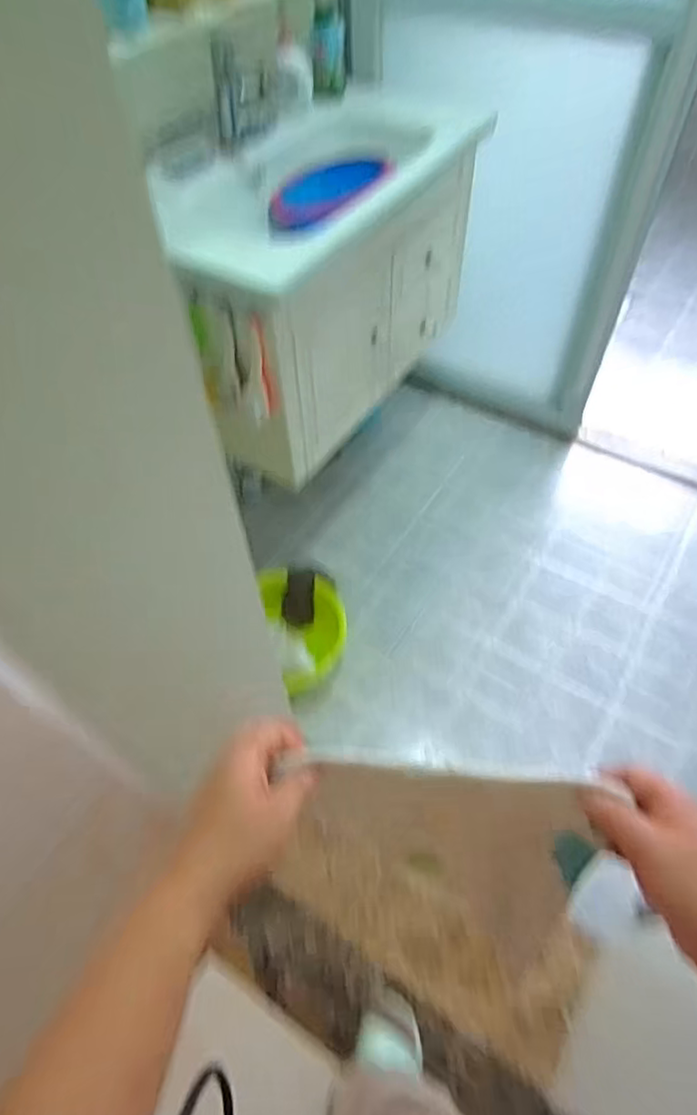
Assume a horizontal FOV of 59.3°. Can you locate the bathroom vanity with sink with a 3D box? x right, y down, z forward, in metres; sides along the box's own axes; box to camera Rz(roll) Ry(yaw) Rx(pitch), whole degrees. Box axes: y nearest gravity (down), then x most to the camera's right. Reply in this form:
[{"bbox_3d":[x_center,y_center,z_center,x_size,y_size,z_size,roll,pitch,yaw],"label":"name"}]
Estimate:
[{"bbox_3d":[-0.093,-0.657,1.435,0.456,0.505,0.839,28,60,21],"label":"bathroom vanity with sink"}]

